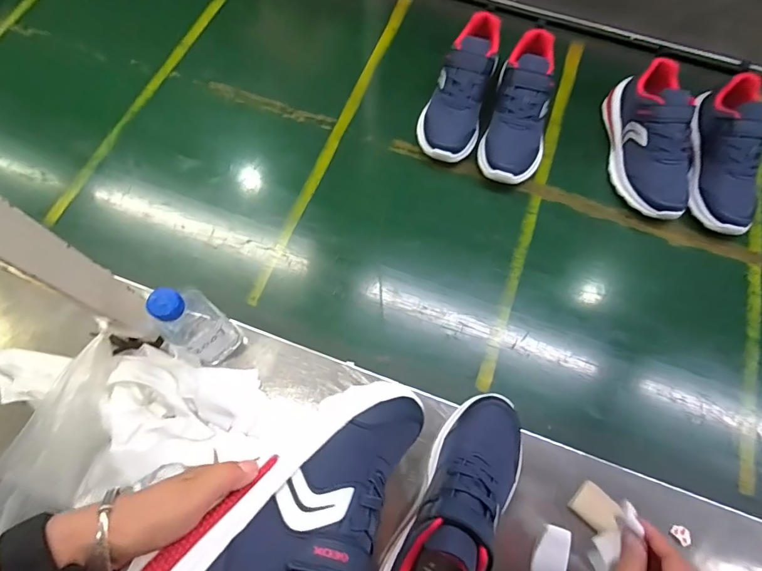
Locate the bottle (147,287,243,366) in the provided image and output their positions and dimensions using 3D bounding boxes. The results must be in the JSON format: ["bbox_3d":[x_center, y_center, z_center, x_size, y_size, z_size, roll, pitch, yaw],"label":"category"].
[{"bbox_3d":[-0.220,0.050,0.512,0.066,0.190,0.062,43,74,14],"label":"bottle"}]

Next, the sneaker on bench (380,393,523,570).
[{"bbox_3d":[0.080,0.232,0.449,0.091,0.093,0.255,33,72,11],"label":"sneaker on bench"}]

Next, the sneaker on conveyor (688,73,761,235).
[{"bbox_3d":[0.548,-0.205,0.663,0.083,0.096,0.249,9,82,1],"label":"sneaker on conveyor"}]

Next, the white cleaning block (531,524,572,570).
[{"bbox_3d":[0.195,0.305,0.482,0.034,0.011,0.058,16,70,5],"label":"white cleaning block"}]

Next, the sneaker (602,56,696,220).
[{"bbox_3d":[0.427,-0.230,0.679,0.081,0.114,0.244,1,70,-2],"label":"sneaker"}]

